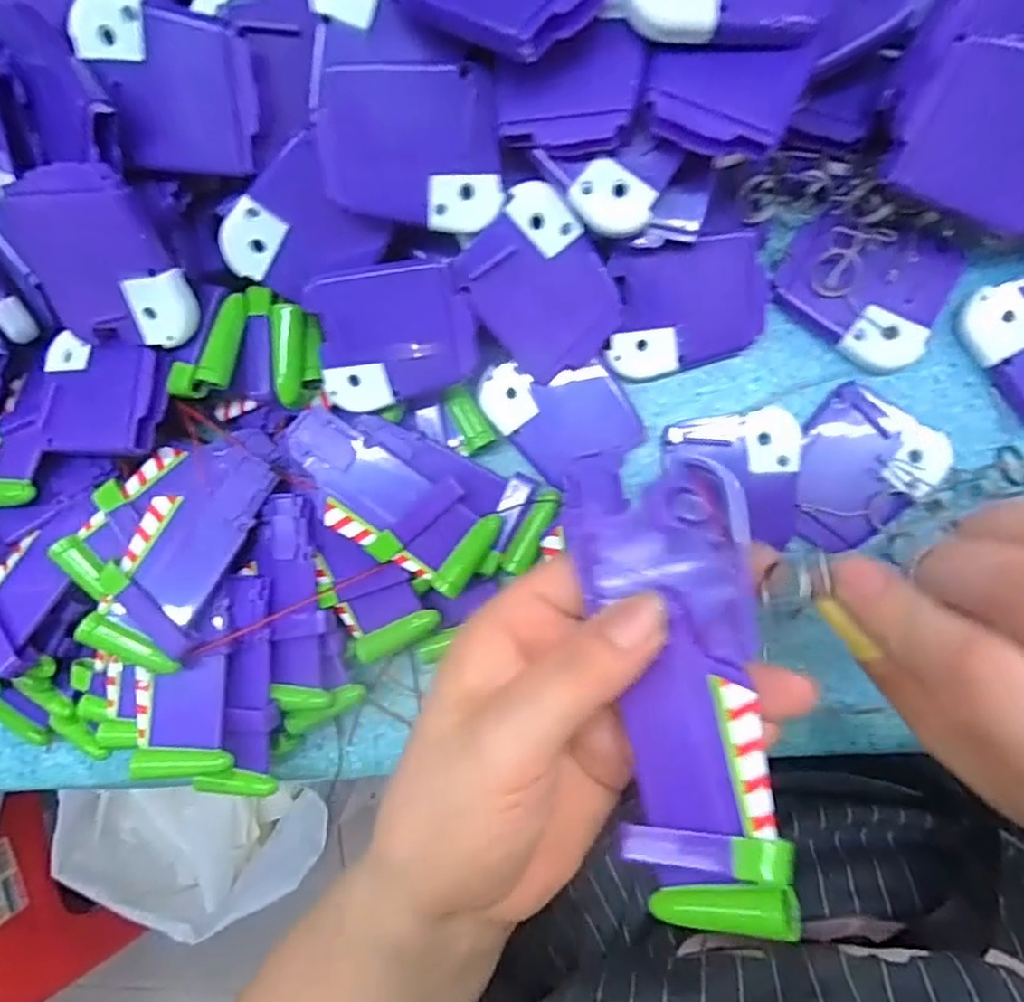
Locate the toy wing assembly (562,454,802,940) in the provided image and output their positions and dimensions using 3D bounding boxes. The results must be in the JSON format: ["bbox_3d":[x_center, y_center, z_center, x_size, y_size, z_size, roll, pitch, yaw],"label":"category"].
[{"bbox_3d":[0.046,0.048,0.189,0.056,0.020,0.131,-15,70,34],"label":"toy wing assembly"}]

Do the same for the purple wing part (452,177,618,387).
[{"bbox_3d":[0.012,-0.081,0.249,0.048,0.004,0.062,-37,111,7],"label":"purple wing part"}]

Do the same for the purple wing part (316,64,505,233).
[{"bbox_3d":[-0.034,-0.120,0.225,0.059,0.004,0.049,-6,116,-9],"label":"purple wing part"}]

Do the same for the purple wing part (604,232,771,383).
[{"bbox_3d":[0.069,-0.077,0.258,0.063,0.004,0.048,-12,109,4],"label":"purple wing part"}]

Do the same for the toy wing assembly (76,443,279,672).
[{"bbox_3d":[-0.131,0.019,0.262,0.037,0.018,0.089,21,74,8],"label":"toy wing assembly"}]

